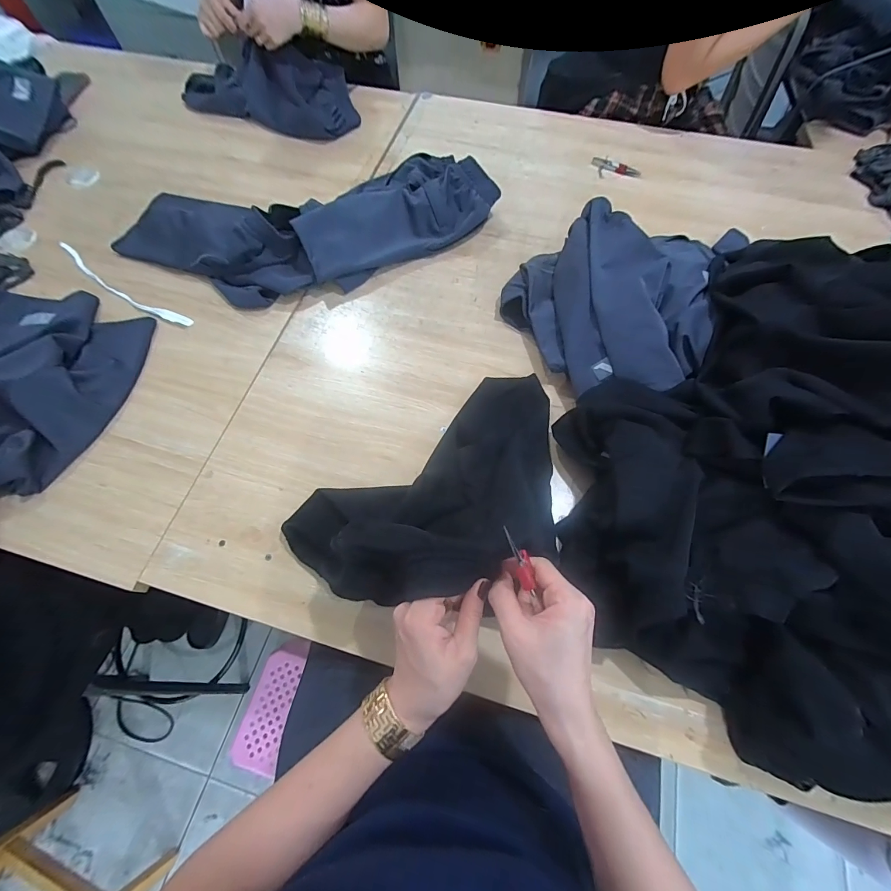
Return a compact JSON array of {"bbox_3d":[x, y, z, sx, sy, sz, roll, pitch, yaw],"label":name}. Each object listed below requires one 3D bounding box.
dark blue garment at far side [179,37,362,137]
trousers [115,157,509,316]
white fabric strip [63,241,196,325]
[{"bbox_3d":[-0.389,-0.852,0.883,0.427,0.083,0.243,21,69,9],"label":"dark blue garment at far side"},{"bbox_3d":[-0.254,-0.413,0.699,0.701,0.077,0.294,-10,68,-4],"label":"trousers"},{"bbox_3d":[-0.589,-0.289,0.683,0.343,0.009,0.033,30,70,12],"label":"white fabric strip"}]

